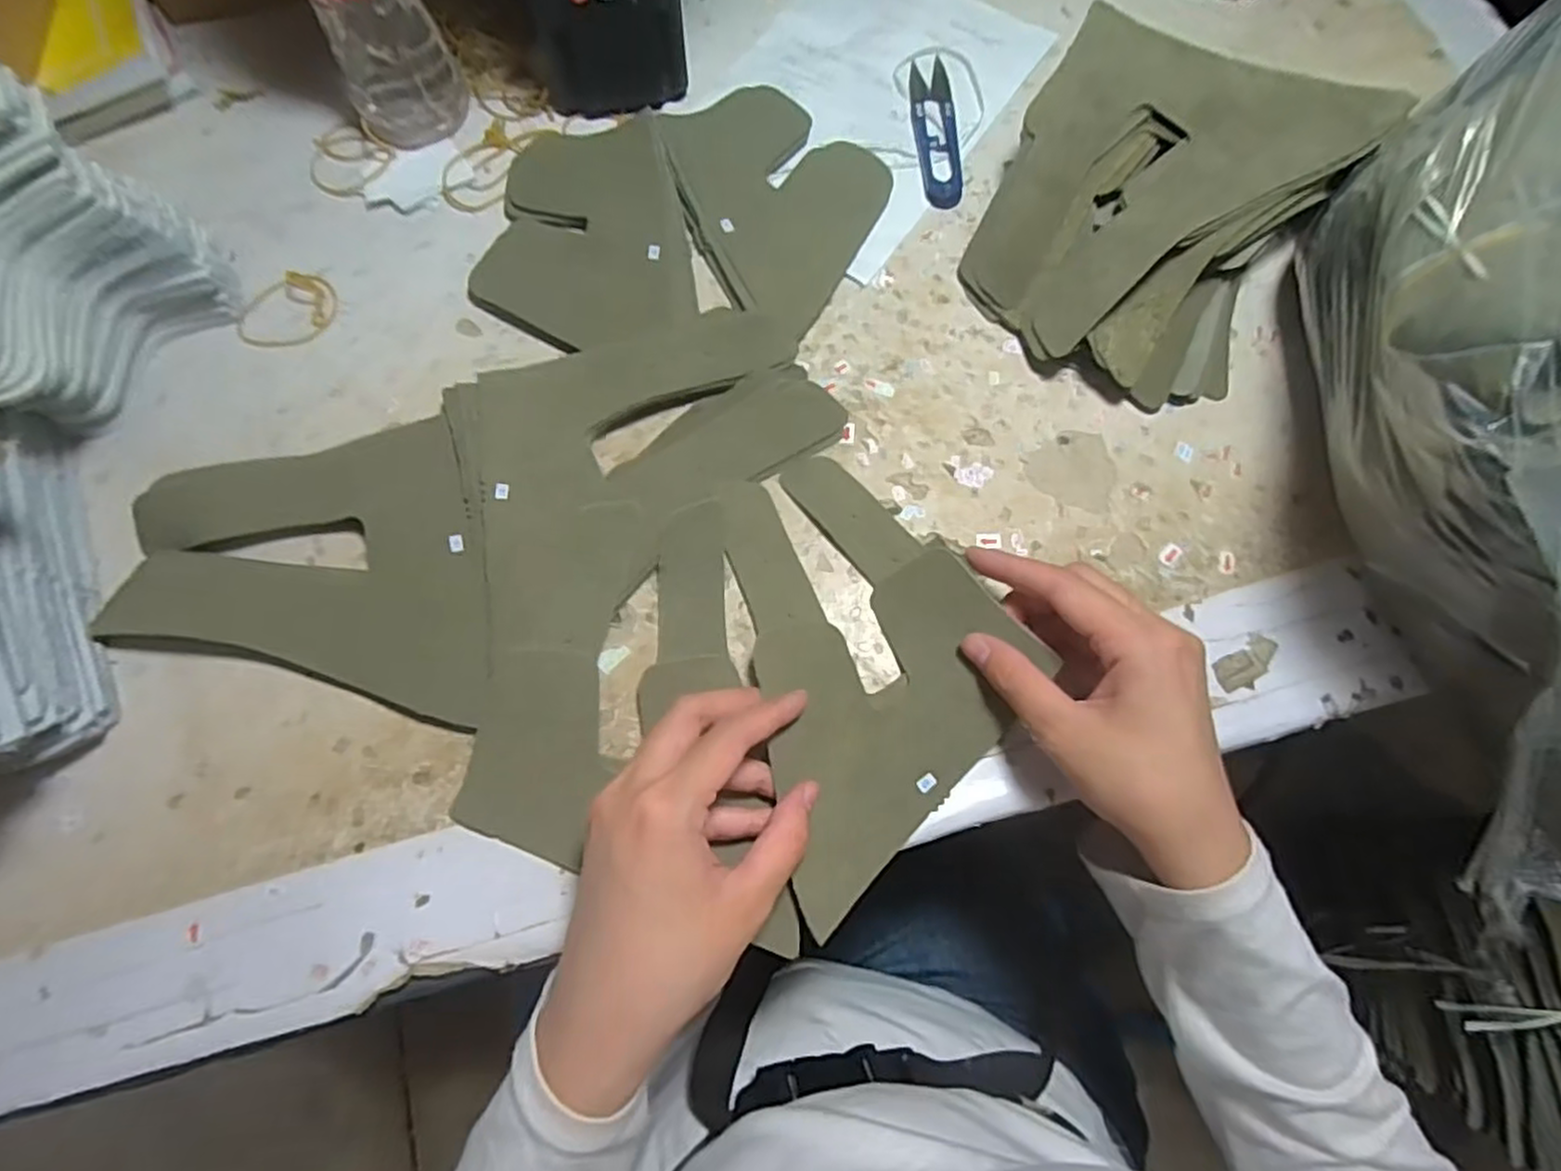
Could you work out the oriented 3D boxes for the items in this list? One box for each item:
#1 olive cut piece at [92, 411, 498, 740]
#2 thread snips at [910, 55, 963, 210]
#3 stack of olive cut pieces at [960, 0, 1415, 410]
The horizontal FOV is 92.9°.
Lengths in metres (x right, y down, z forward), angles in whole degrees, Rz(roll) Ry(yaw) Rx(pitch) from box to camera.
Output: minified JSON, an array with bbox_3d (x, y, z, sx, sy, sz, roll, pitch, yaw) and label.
[{"bbox_3d":[-0.214,0.005,0.331,0.163,0.014,0.142,-13,74,-4],"label":"olive cut piece"},{"bbox_3d":[0.086,-0.254,0.412,0.023,0.006,0.100,-2,73,0],"label":"thread snips"},{"bbox_3d":[0.180,-0.181,0.361,0.141,0.057,0.164,29,76,9],"label":"stack of olive cut pieces"}]

